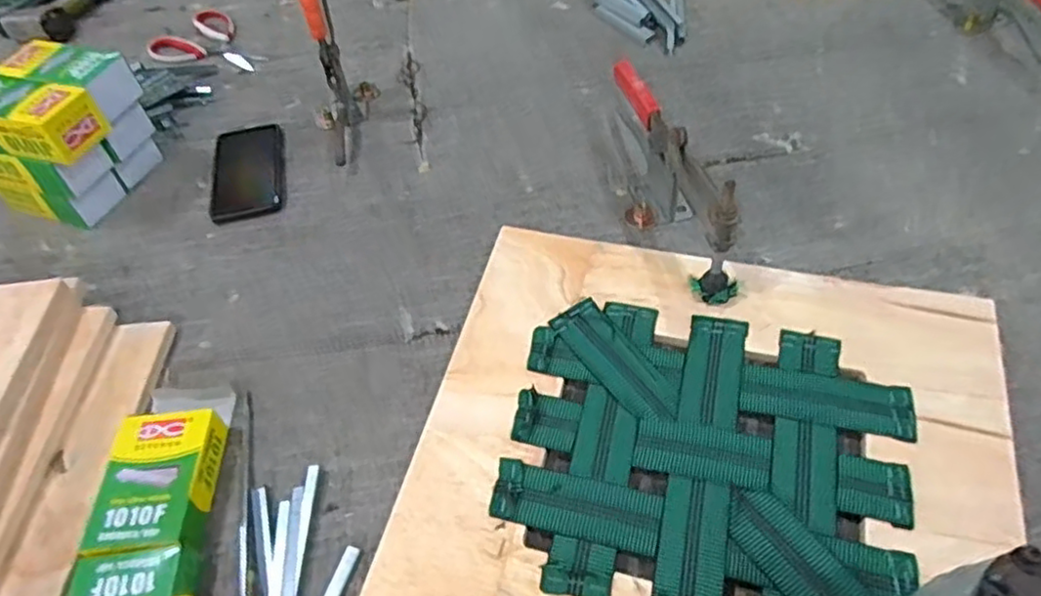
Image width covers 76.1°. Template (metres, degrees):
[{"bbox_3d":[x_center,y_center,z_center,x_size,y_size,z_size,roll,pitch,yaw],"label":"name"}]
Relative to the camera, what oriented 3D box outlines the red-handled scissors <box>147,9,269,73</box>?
[{"bbox_3d":[-0.447,-0.371,0.972,0.176,0.021,0.114,25,58,24],"label":"red-handled scissors"}]

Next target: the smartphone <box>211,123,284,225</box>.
[{"bbox_3d":[-0.324,-0.151,0.788,0.081,0.006,0.160,-13,51,-4],"label":"smartphone"}]

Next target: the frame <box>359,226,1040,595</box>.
[{"bbox_3d":[0.137,0.119,0.501,0.424,0.012,0.400,10,53,14],"label":"frame"}]

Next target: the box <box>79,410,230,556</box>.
[{"bbox_3d":[-0.281,0.144,0.520,0.077,0.035,0.112,-6,51,2],"label":"box"}]

